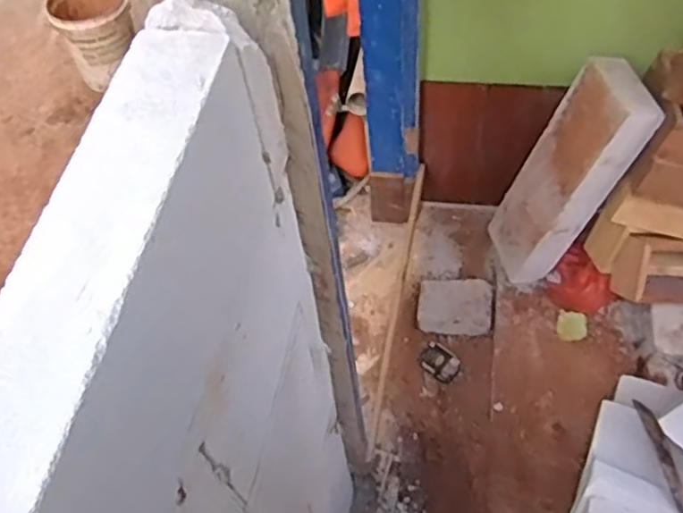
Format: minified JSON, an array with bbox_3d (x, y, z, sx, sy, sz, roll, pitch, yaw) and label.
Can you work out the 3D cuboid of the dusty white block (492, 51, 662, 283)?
[{"bbox_3d":[0.541,-0.195,1.675,0.104,0.611,0.229,-12,57,-26],"label":"dusty white block"}]

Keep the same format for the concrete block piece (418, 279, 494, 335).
[{"bbox_3d":[0.322,0.138,1.921,0.203,0.035,0.169,6,57,8],"label":"concrete block piece"}]

